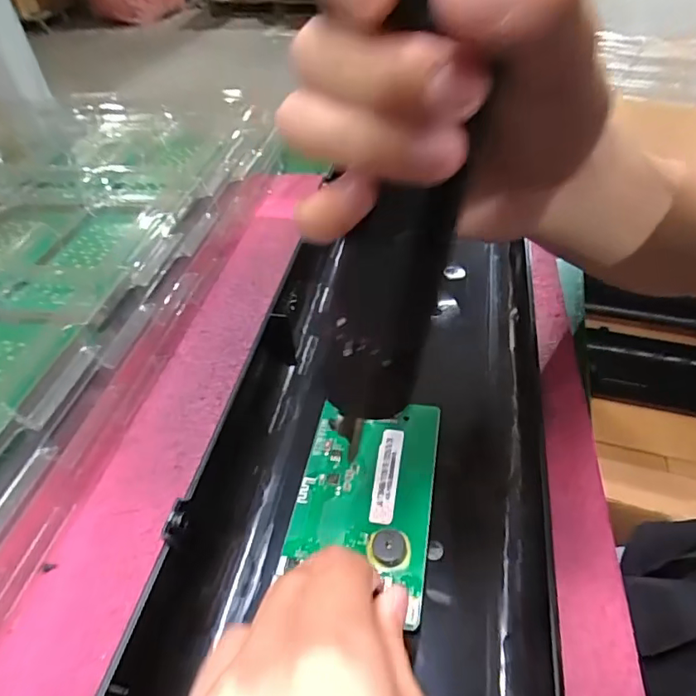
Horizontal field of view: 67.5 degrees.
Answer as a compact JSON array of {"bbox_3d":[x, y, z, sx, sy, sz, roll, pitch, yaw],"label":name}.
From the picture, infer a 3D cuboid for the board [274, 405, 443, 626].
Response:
[{"bbox_3d":[0.008,0.064,0.237,0.060,0.007,0.093,6,47,10],"label":"board"}]

